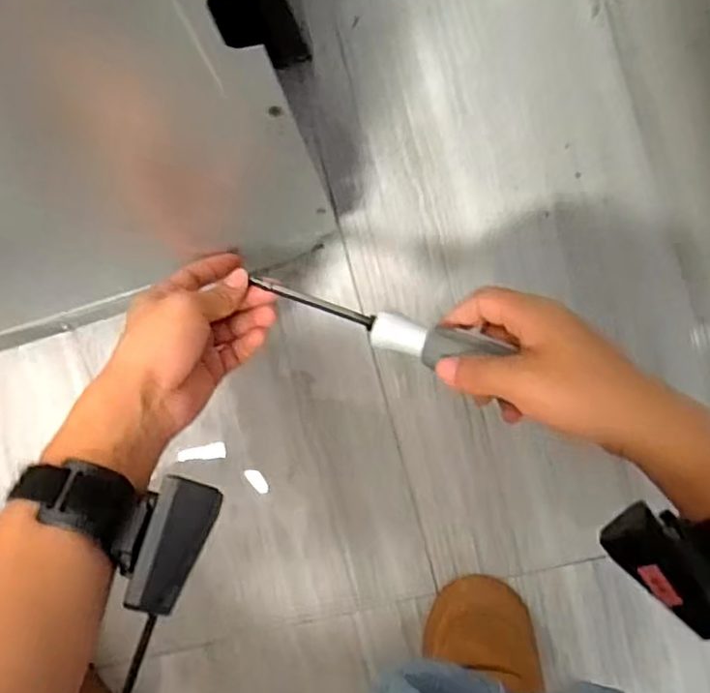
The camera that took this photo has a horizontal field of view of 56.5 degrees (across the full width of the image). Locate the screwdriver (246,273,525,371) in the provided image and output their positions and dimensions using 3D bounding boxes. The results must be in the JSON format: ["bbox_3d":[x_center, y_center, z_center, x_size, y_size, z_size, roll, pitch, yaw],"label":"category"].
[{"bbox_3d":[0.012,-0.014,0.411,0.159,0.033,0.023,17,98,22],"label":"screwdriver"}]

